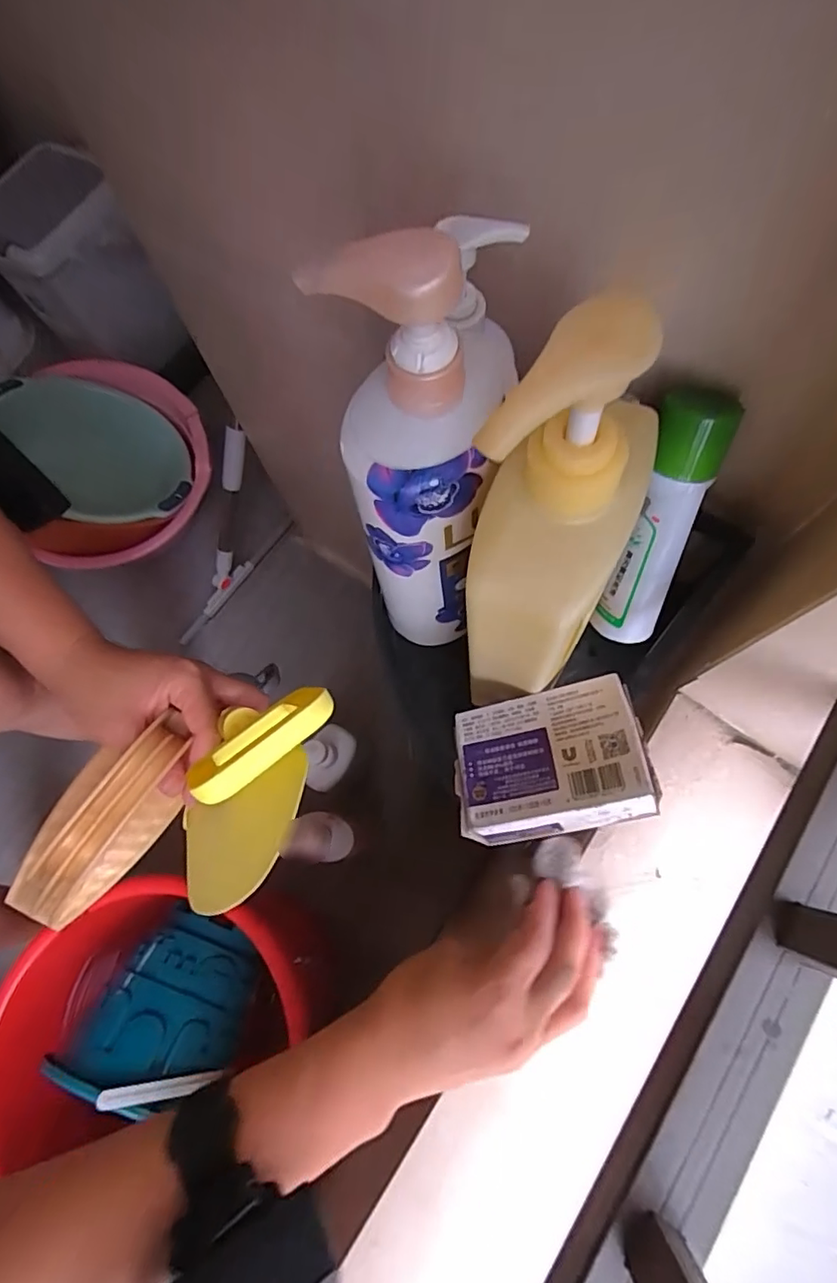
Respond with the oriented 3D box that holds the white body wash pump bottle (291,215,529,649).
[{"bbox_3d":[0.002,-0.075,0.303,0.076,0.262,0.072,3,72,5],"label":"white body wash pump bottle"}]

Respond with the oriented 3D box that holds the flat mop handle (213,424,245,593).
[{"bbox_3d":[-0.306,-0.202,0.896,0.026,0.299,0.025,32,45,6],"label":"flat mop handle"}]

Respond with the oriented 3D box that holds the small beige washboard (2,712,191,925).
[{"bbox_3d":[-0.188,0.105,0.330,0.052,0.046,0.121,31,80,6],"label":"small beige washboard"}]

